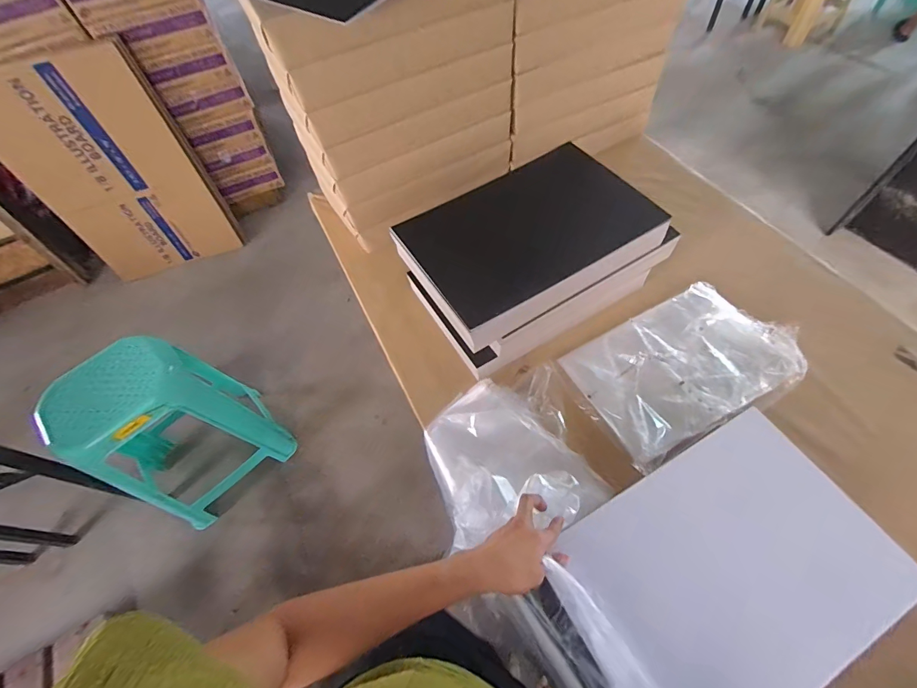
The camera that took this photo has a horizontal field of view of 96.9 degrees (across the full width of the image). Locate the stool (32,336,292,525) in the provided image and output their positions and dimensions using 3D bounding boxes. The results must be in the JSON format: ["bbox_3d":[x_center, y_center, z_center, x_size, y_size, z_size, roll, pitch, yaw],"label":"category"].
[{"bbox_3d":[-0.963,0.279,1.380,0.448,0.656,0.362,-40,64,-18],"label":"stool"}]

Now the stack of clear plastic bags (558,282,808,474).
[{"bbox_3d":[0.367,0.034,0.671,0.336,0.018,0.225,-27,61,-11],"label":"stack of clear plastic bags"}]

